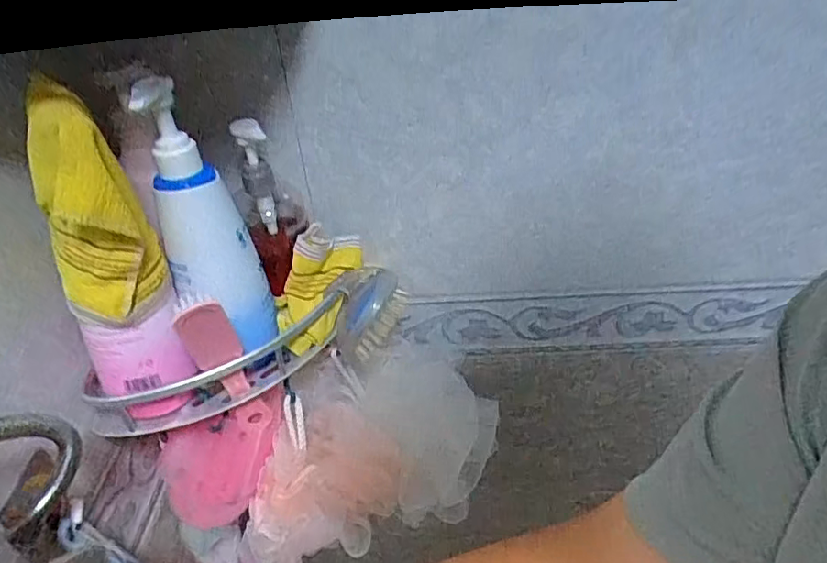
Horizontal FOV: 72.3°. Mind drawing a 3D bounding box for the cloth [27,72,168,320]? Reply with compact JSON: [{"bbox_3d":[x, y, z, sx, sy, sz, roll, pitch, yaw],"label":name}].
[{"bbox_3d":[-0.205,-0.044,0.355,0.064,0.138,0.049,-23,42,-22],"label":"cloth"}]

